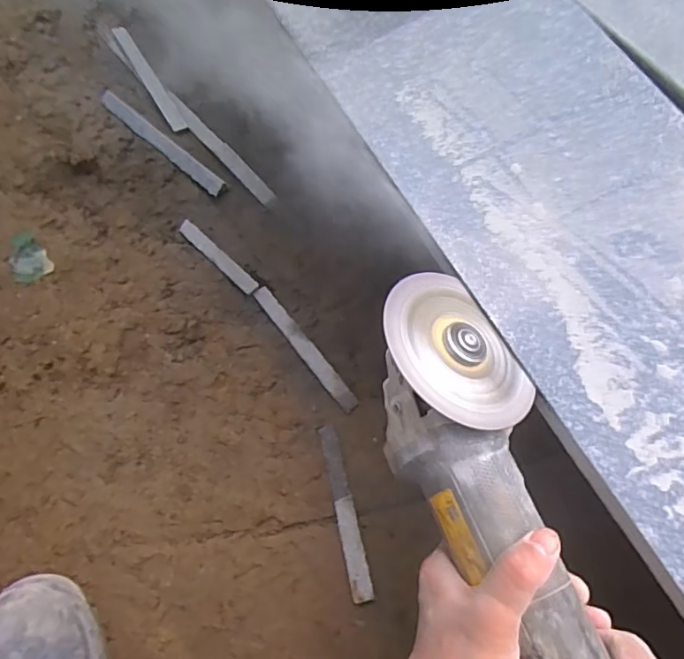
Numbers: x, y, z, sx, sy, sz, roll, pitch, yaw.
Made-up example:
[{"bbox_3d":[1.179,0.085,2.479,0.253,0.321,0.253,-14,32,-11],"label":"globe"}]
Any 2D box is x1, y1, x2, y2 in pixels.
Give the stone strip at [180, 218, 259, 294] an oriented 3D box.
[{"bbox_3d":[-0.143,-0.083,0.619,0.111,0.010,0.018,40,74,12],"label":"stone strip"}]

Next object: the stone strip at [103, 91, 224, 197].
[{"bbox_3d":[-0.222,-0.230,0.661,0.209,0.009,0.021,40,77,14],"label":"stone strip"}]

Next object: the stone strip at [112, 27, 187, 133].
[{"bbox_3d":[-0.251,-0.325,0.700,0.019,0.008,0.198,-31,73,-8],"label":"stone strip"}]

